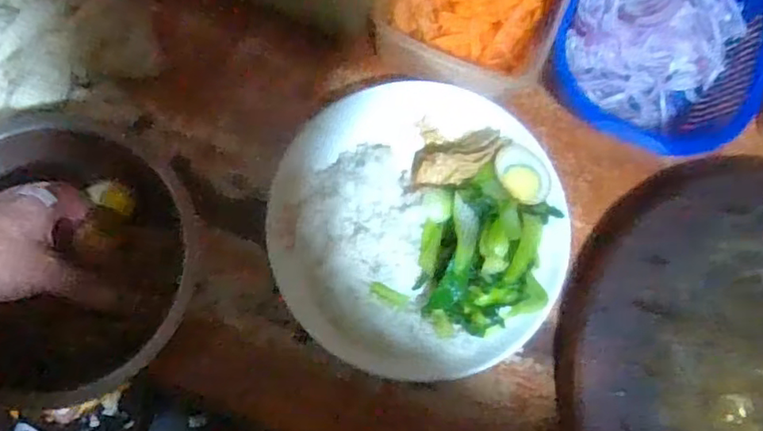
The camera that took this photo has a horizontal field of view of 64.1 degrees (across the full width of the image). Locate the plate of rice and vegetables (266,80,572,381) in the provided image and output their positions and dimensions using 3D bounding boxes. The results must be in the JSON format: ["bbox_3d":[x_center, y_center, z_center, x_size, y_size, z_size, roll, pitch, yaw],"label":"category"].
[{"bbox_3d":[0.032,0.005,0.506,0.233,0.051,0.245,1,77,-5],"label":"plate of rice and vegetables"}]

